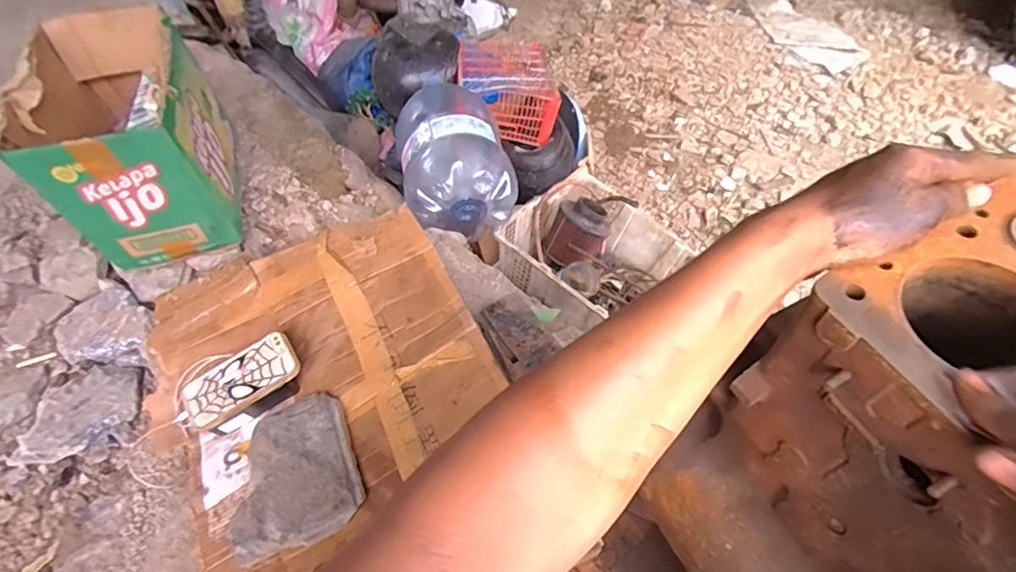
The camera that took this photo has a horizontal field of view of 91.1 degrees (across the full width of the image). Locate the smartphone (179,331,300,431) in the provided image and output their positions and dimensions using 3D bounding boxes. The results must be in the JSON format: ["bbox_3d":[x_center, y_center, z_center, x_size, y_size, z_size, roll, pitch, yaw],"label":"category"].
[{"bbox_3d":[-0.395,0.140,0.736,0.162,0.018,0.084,-32,67,-17],"label":"smartphone"}]

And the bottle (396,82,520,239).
[{"bbox_3d":[-0.124,-0.285,1.176,0.243,0.241,0.330,-11,55,-5],"label":"bottle"}]

